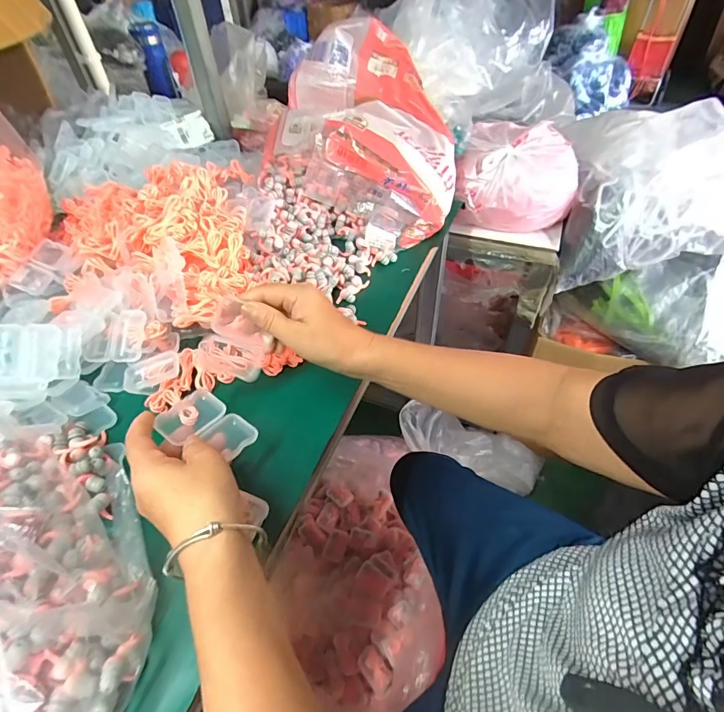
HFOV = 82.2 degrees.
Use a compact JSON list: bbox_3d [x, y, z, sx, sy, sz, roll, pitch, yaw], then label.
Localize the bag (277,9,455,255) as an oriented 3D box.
[{"bbox_3d":[0.010,-0.325,0.607,0.283,0.190,0.213,33,57,28],"label":"bag"}]

